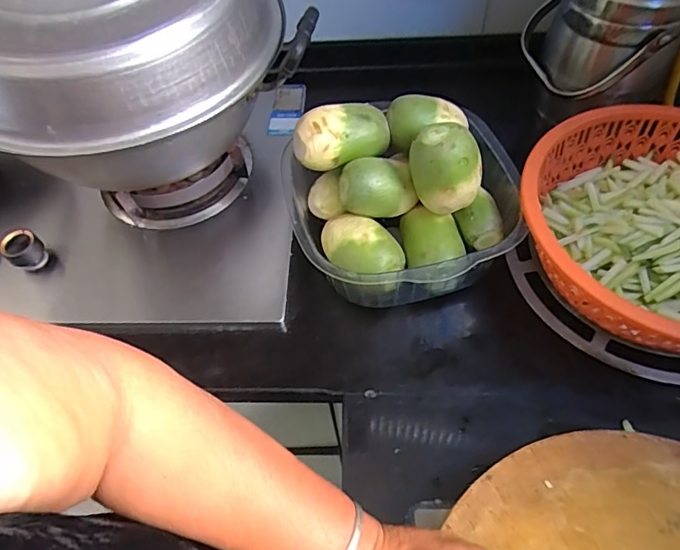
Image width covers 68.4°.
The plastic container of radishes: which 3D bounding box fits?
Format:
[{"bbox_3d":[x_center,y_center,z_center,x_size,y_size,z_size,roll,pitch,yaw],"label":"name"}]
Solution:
[{"bbox_3d":[0.078,-0.080,0.581,0.251,0.155,0.225,-9,57,-2],"label":"plastic container of radishes"}]

